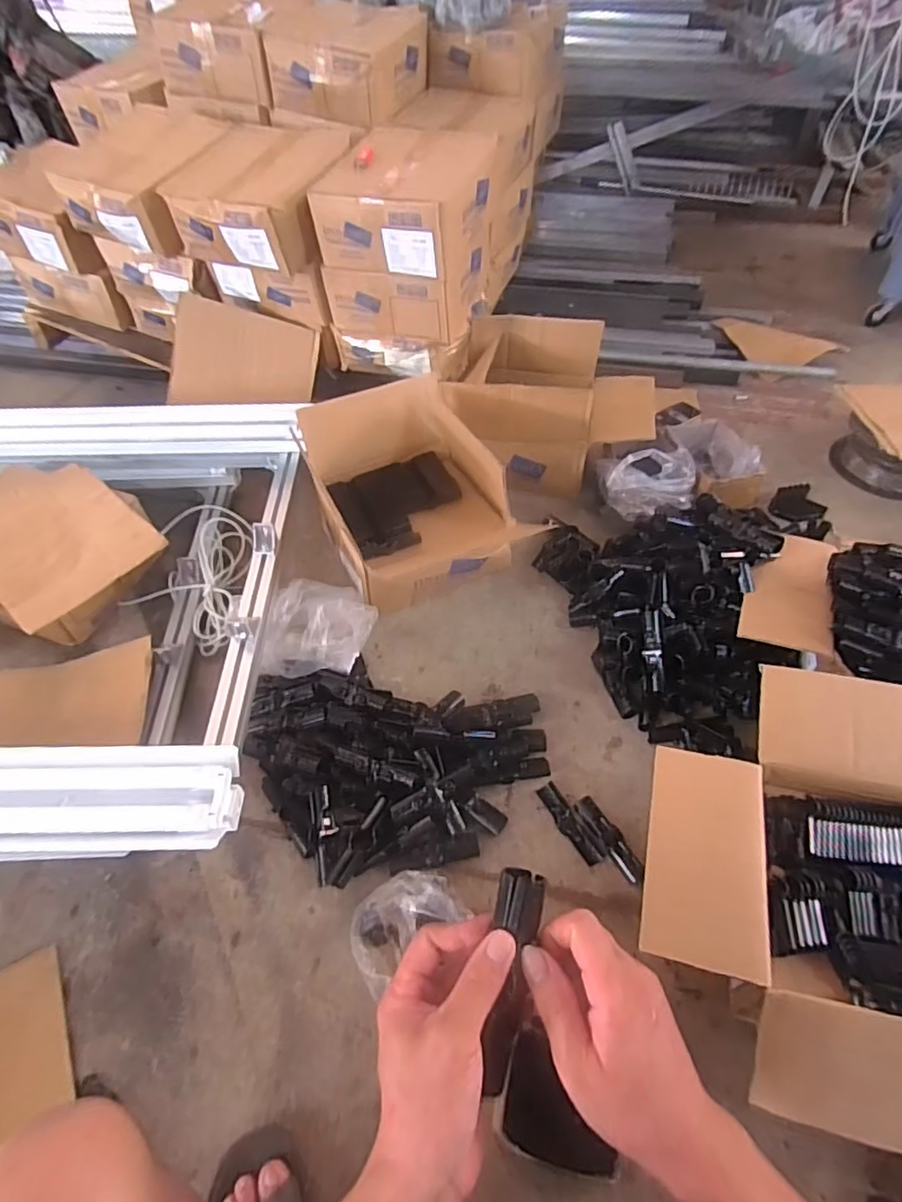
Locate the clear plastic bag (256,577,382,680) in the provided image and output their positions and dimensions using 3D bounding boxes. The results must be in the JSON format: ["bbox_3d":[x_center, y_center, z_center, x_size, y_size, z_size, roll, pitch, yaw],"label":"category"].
[{"bbox_3d":[-0.214,0.035,1.018,0.173,0.073,0.199,2,50,2],"label":"clear plastic bag"}]

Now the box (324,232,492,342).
[{"bbox_3d":[-0.083,-0.705,1.296,0.270,0.139,0.303,16,52,13],"label":"box"}]

